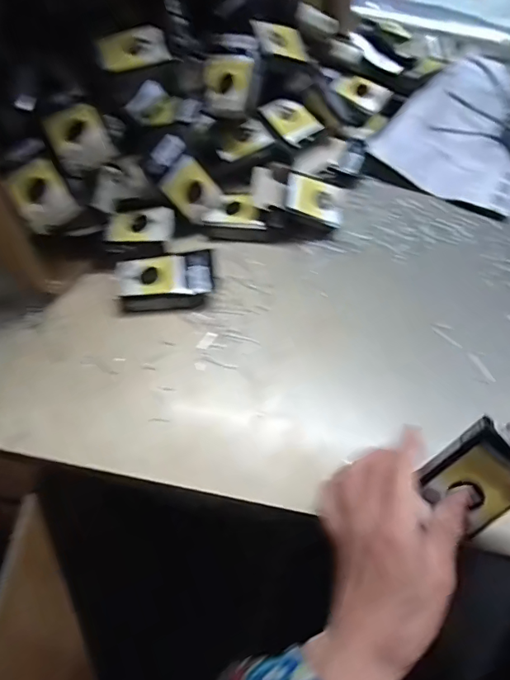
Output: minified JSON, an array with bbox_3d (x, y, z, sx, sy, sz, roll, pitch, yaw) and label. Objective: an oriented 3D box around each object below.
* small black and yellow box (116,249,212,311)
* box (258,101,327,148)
[{"bbox_3d":[-0.089,-0.058,0.487,0.097,0.024,0.055,-7,56,-5],"label":"small black and yellow box"},{"bbox_3d":[0.045,-0.261,0.582,0.049,0.022,0.073,-36,71,-6],"label":"box"}]

